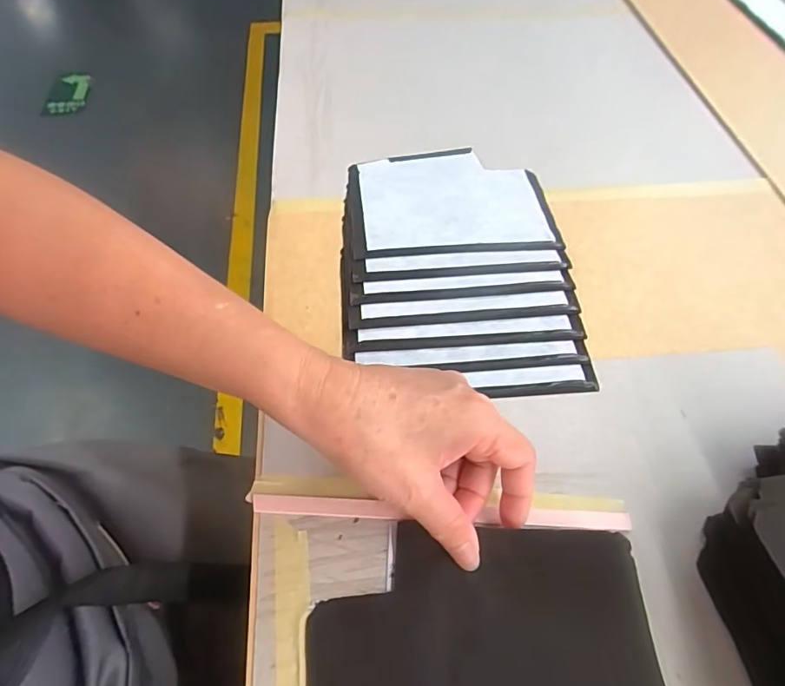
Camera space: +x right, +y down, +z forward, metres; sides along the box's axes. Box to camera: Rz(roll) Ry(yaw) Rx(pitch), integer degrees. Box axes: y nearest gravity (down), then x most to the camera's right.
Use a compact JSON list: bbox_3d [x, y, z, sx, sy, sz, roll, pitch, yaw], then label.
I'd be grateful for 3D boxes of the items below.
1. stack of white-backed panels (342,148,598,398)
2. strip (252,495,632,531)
[{"bbox_3d":[0.050,-0.071,0.398,0.173,0.009,0.244,0,57,-2],"label":"stack of white-backed panels"},{"bbox_3d":[0.029,0.099,0.290,0.216,0.006,0.012,2,57,0],"label":"strip"}]

